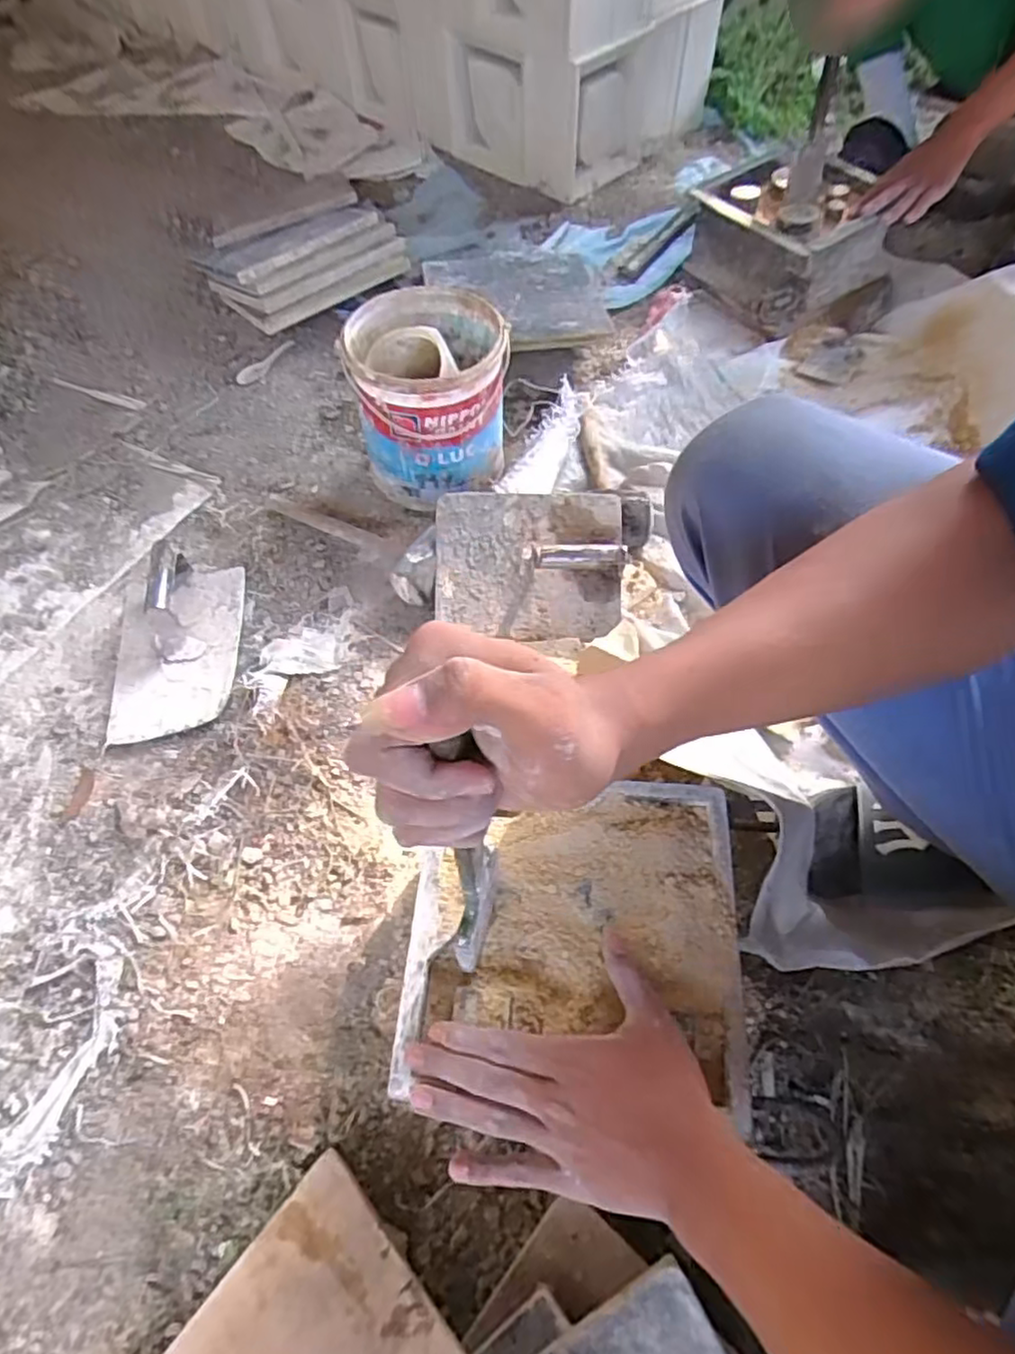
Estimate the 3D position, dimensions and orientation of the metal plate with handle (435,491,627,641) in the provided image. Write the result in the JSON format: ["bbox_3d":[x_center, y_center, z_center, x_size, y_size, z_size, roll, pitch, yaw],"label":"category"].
[{"bbox_3d":[0.024,-0.126,0.740,0.208,0.065,0.166,0,87,0],"label":"metal plate with handle"}]

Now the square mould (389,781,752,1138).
[{"bbox_3d":[0.048,0.174,0.487,0.226,0.028,0.211,4,60,4],"label":"square mould"}]

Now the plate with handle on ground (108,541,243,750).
[{"bbox_3d":[-0.377,-0.051,0.755,0.144,0.068,0.239,-12,59,-2],"label":"plate with handle on ground"}]

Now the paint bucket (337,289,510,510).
[{"bbox_3d":[-0.093,-0.336,0.831,0.175,0.180,0.175,-2,59,3],"label":"paint bucket"}]

